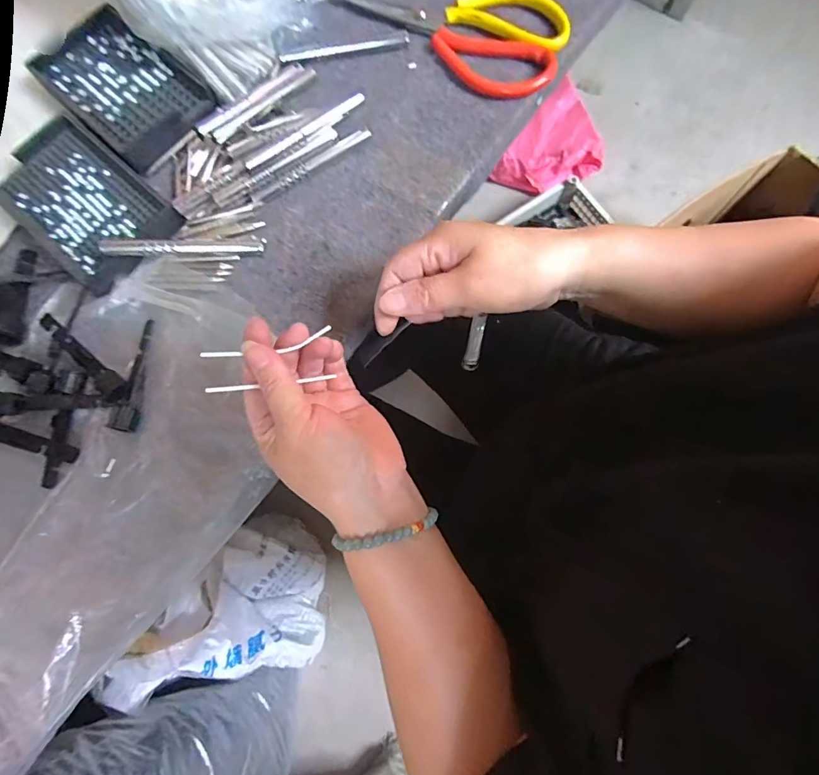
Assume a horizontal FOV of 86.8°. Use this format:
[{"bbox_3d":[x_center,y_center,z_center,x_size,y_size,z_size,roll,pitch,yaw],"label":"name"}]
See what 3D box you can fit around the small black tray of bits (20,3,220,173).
[{"bbox_3d":[-0.243,-0.254,0.360,0.156,0.020,0.086,43,82,10],"label":"small black tray of bits"}]

